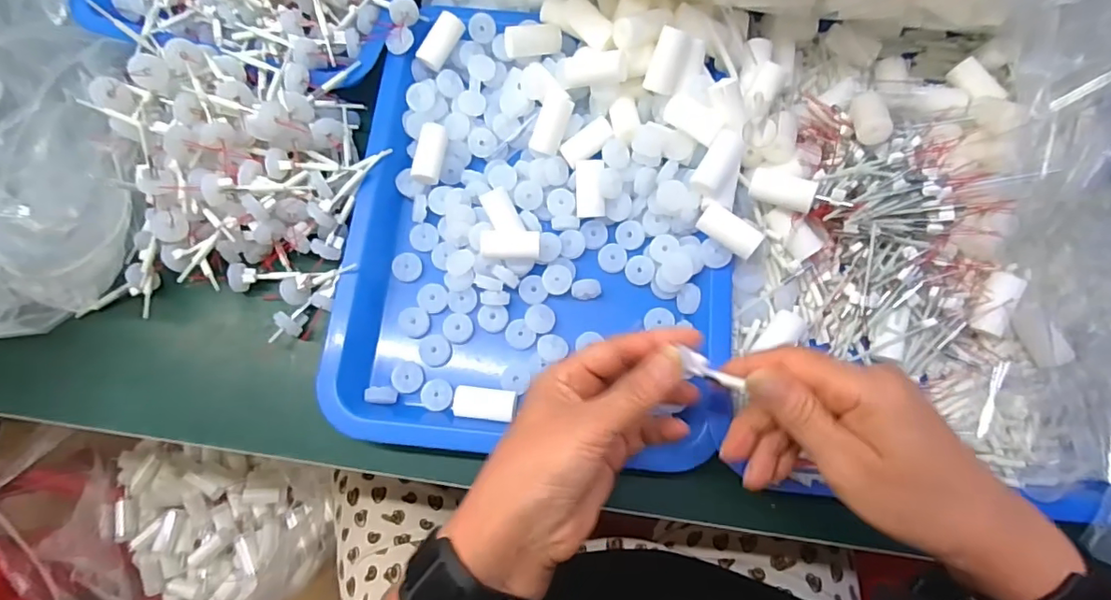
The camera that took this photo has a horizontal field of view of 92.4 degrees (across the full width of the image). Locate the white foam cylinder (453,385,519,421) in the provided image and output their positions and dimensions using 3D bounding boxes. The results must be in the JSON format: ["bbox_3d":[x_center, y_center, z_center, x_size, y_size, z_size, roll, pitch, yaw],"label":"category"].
[{"bbox_3d":[-0.047,0.070,0.358,0.040,0.017,0.021,6,76,2],"label":"white foam cylinder"}]

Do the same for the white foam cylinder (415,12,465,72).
[{"bbox_3d":[-0.087,-0.196,0.404,0.018,0.013,0.044,35,92,8],"label":"white foam cylinder"}]

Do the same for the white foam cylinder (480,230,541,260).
[{"bbox_3d":[-0.031,-0.036,0.366,0.040,0.019,0.019,0,76,0],"label":"white foam cylinder"}]

